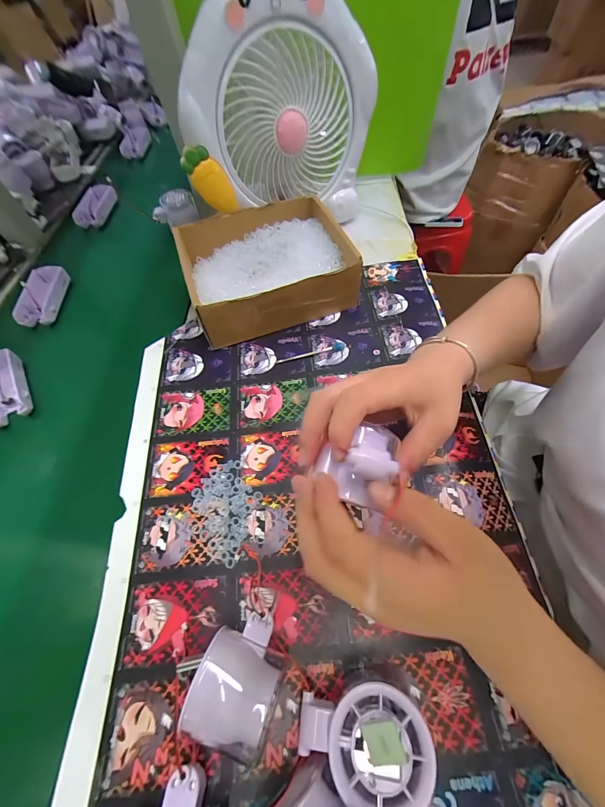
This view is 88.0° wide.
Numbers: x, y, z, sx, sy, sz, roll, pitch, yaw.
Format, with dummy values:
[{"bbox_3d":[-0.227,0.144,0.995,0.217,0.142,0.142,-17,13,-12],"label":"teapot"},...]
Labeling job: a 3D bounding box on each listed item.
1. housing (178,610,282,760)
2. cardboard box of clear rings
[{"bbox_3d":[-0.042,0.191,0.223,0.051,0.055,0.070,16,63,12],"label":"housing"},{"bbox_3d":[-0.049,-0.184,0.428,0.204,0.070,0.170,-19,61,-7],"label":"cardboard box of clear rings"}]

